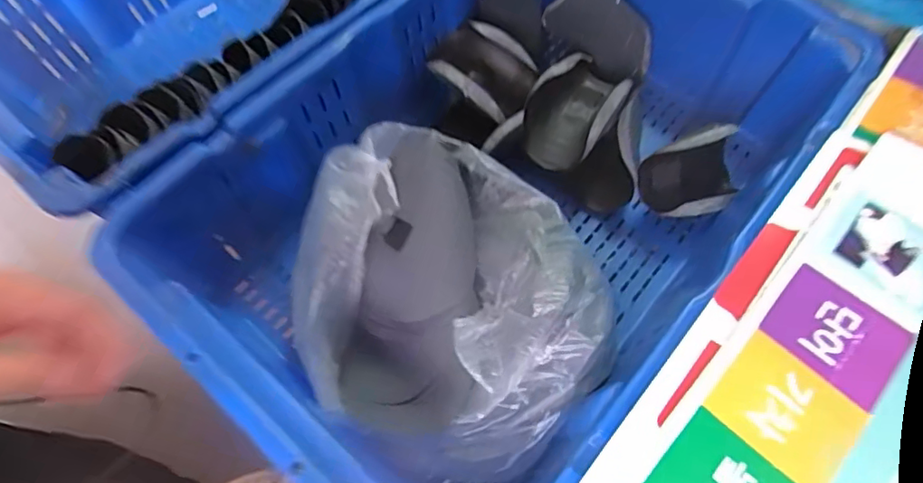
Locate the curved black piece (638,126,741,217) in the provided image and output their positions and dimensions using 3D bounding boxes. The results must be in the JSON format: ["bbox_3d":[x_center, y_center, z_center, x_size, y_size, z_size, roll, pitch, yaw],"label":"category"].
[{"bbox_3d":[0.250,-0.076,0.609,0.108,0.087,0.039,-12,22,8],"label":"curved black piece"}]

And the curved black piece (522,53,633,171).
[{"bbox_3d":[0.132,-0.157,0.639,0.094,0.052,0.151,29,68,15],"label":"curved black piece"}]

